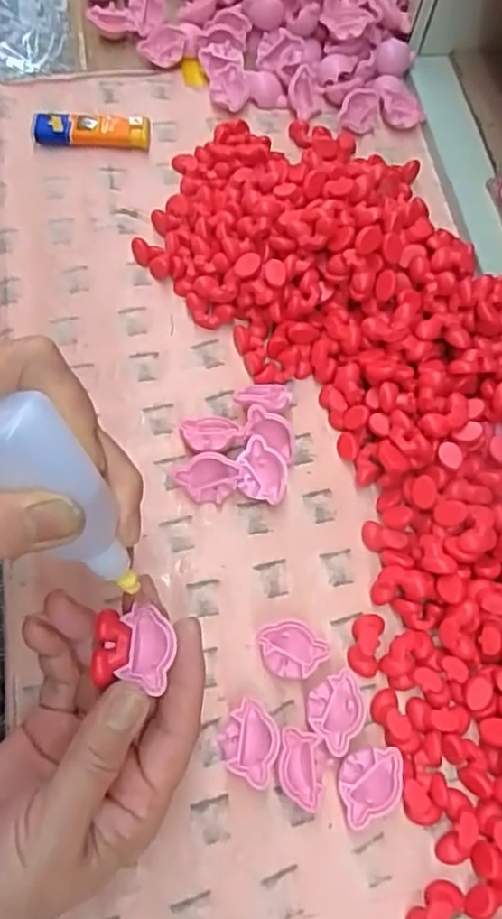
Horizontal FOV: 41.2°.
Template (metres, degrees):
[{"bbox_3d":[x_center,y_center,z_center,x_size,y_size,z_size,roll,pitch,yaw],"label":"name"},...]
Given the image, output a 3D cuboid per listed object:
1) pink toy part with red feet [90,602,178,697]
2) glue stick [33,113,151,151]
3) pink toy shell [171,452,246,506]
[{"bbox_3d":[-0.049,0.078,0.281,0.032,0.011,0.032,4,67,0],"label":"pink toy part with red feet"},{"bbox_3d":[-0.110,-0.228,0.462,0.079,0.015,0.023,5,66,-4],"label":"glue stick"},{"bbox_3d":[-0.023,0.009,0.367,0.031,0.007,0.032,43,101,-5],"label":"pink toy shell"}]

